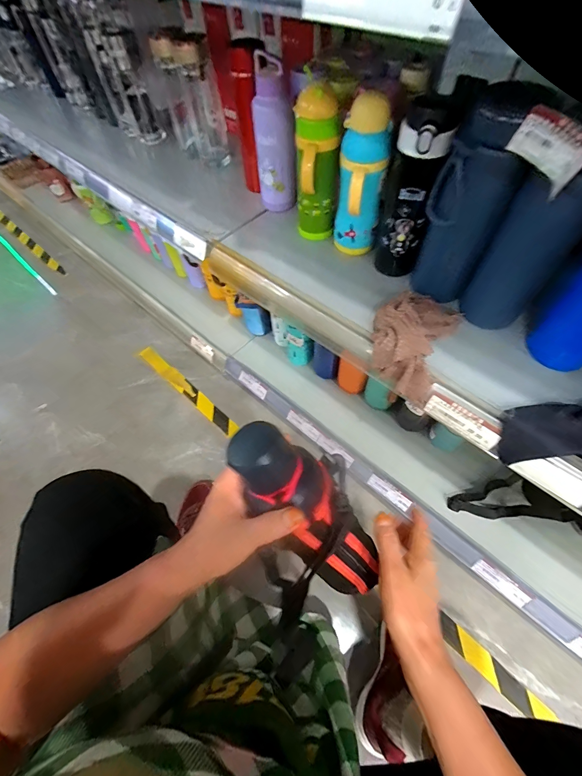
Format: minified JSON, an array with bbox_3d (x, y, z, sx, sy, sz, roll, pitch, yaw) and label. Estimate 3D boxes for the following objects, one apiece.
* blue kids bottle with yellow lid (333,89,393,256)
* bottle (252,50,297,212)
[{"bbox_3d":[0.102,-0.291,0.482,0.062,0.198,0.057,-14,60,-3],"label":"blue kids bottle with yellow lid"},{"bbox_3d":[-0.028,-0.429,0.571,0.066,0.205,0.065,-6,60,1],"label":"bottle"}]

